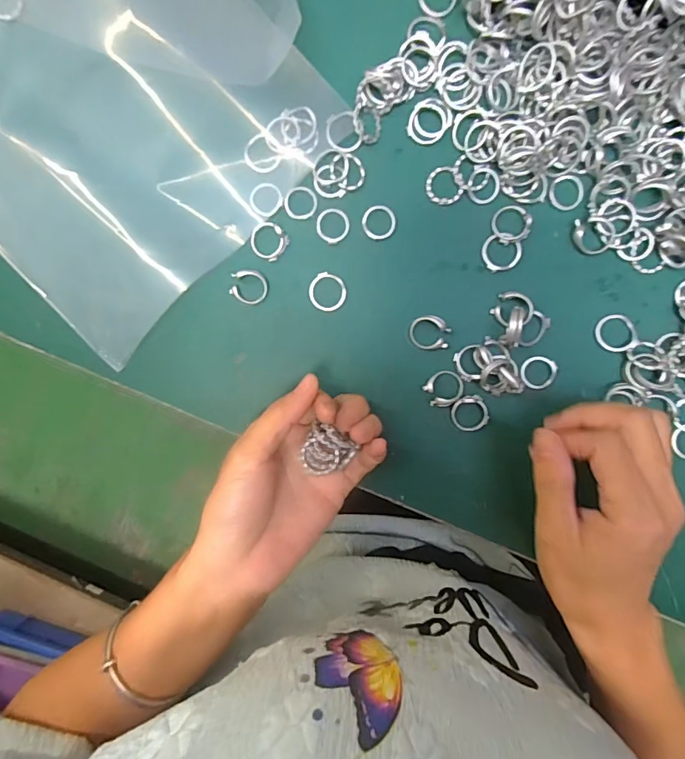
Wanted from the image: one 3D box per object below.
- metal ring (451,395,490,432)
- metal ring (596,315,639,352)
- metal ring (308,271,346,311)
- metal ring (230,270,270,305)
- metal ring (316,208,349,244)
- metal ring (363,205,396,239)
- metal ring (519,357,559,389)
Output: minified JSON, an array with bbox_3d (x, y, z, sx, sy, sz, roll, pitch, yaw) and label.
[{"bbox_3d":[0.078,0.021,0.283,0.022,0.005,0.022,0,94,3],"label":"metal ring"},{"bbox_3d":[0.164,-0.027,0.277,0.023,0.004,0.022,0,94,3],"label":"metal ring"},{"bbox_3d":[-0.009,-0.053,0.284,0.023,0.004,0.022,0,94,3],"label":"metal ring"},{"bbox_3d":[-0.057,-0.056,0.284,0.022,0.005,0.020,0,94,3],"label":"metal ring"},{"bbox_3d":[-0.006,-0.093,0.281,0.020,0.004,0.020,0,94,3],"label":"metal ring"},{"bbox_3d":[0.022,-0.095,0.280,0.020,0.004,0.020,0,94,3],"label":"metal ring"},{"bbox_3d":[0.119,-0.004,0.281,0.021,0.004,0.020,0,94,3],"label":"metal ring"}]

